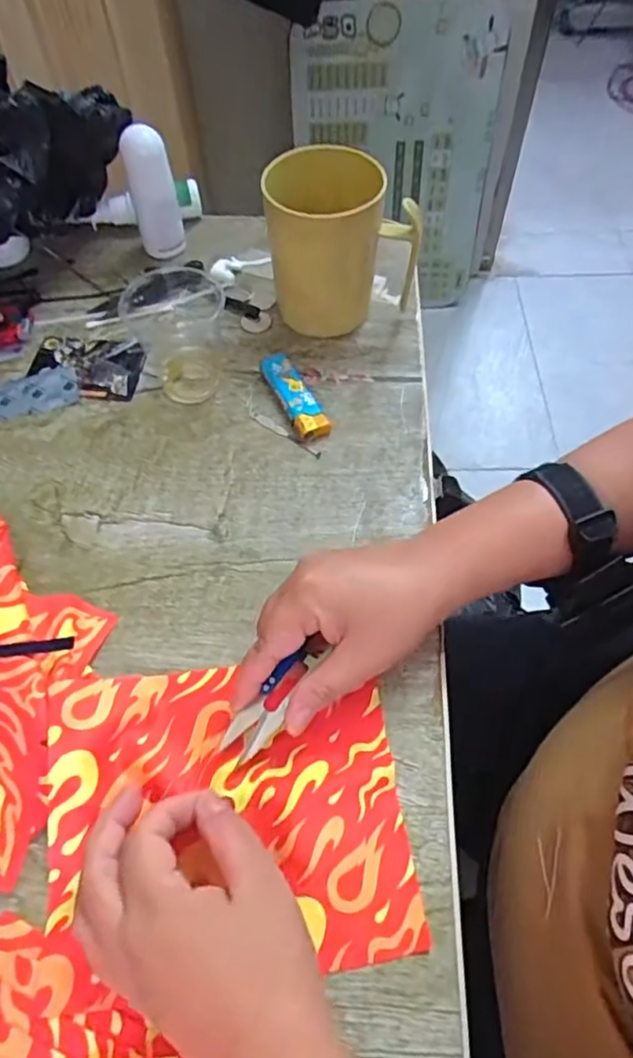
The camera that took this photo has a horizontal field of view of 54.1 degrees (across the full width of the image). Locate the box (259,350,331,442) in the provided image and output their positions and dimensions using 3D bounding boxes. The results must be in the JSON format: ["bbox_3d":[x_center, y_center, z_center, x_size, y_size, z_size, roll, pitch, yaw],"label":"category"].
[{"bbox_3d":[-0.016,-0.097,0.453,0.023,0.013,0.081,-22,61,-12],"label":"box"}]

